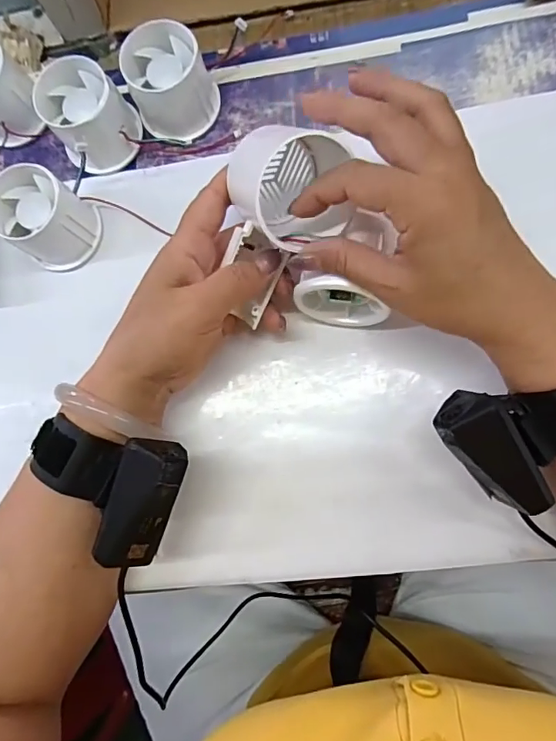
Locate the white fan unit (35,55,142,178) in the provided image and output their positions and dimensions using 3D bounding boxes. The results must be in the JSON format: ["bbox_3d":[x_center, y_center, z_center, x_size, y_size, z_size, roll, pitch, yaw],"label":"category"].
[{"bbox_3d":[-0.128,-0.171,0.335,0.055,0.046,0.066,-30,80,3],"label":"white fan unit"}]

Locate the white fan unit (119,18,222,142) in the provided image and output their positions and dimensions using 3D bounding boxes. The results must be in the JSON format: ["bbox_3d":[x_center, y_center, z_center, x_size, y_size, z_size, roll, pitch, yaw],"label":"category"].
[{"bbox_3d":[-0.073,-0.194,0.332,0.055,0.050,0.053,-1,83,7],"label":"white fan unit"}]

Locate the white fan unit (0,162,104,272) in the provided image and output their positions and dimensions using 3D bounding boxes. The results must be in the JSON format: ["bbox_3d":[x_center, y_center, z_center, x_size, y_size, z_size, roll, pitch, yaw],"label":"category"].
[{"bbox_3d":[-0.159,-0.103,0.328,0.056,0.047,0.052,31,88,10],"label":"white fan unit"}]

